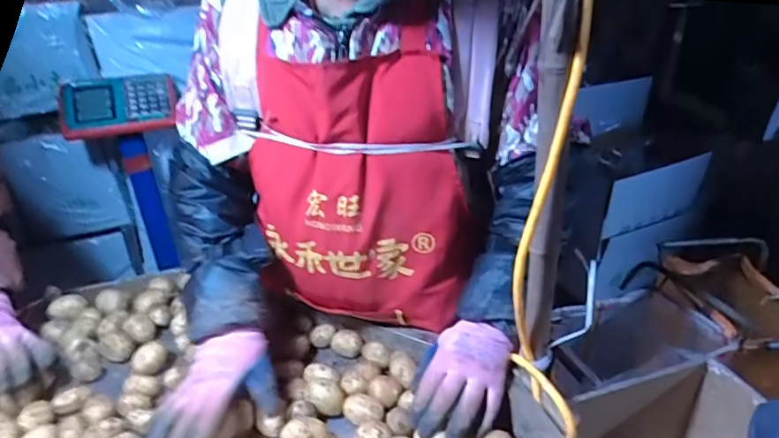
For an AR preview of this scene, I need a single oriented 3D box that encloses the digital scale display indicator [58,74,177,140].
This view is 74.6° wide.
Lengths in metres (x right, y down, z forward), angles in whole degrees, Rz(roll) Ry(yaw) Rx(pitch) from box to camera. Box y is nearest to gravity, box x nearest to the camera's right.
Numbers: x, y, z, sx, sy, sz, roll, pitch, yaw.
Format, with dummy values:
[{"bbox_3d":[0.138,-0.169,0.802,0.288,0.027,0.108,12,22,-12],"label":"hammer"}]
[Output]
[{"bbox_3d":[-0.696,-0.297,1.310,0.266,0.154,0.060,-5,-12,-19],"label":"digital scale display indicator"}]

